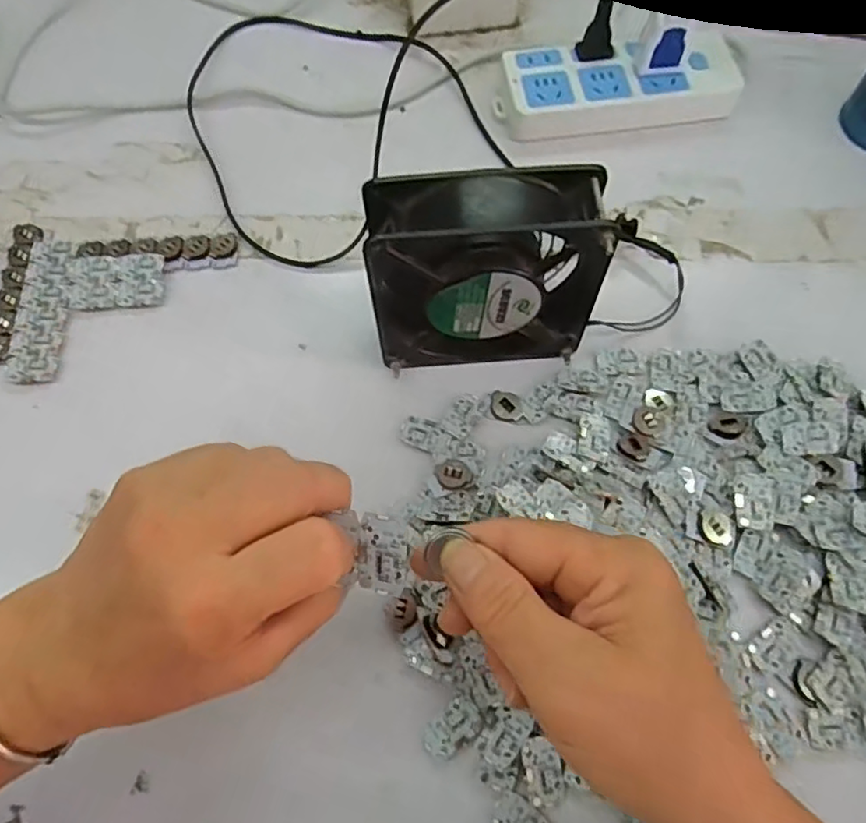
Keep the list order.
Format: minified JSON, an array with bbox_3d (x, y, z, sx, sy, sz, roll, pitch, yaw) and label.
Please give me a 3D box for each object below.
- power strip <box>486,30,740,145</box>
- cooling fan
[{"bbox_3d":[0.136,-0.237,0.458,0.168,0.032,0.067,-4,65,0],"label":"power strip"},{"bbox_3d":[0.028,-0.072,0.339,0.118,0.114,0.047,-1,65,1],"label":"cooling fan"}]

